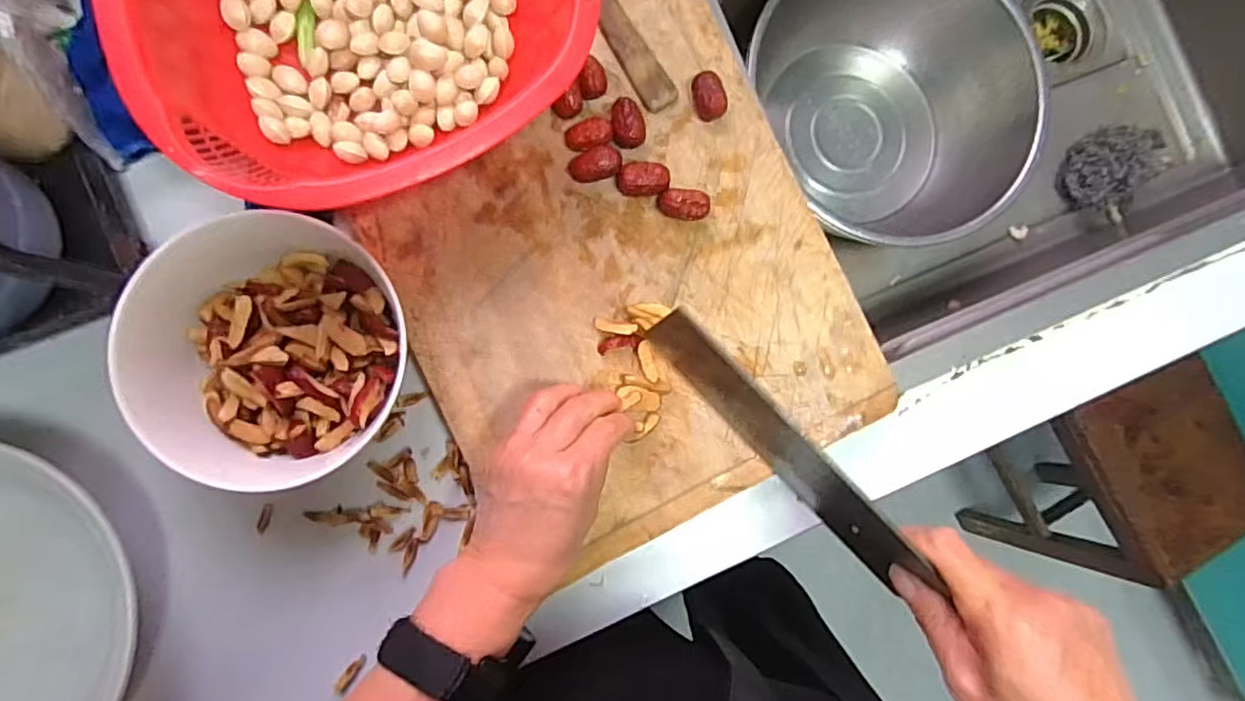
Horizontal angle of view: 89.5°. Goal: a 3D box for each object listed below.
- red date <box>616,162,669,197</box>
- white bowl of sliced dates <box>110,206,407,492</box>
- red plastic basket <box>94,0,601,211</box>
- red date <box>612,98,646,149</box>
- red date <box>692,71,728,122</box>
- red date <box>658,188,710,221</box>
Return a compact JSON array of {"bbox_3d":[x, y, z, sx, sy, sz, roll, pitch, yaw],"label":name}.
[{"bbox_3d":[0.014,-0.113,0.416,0.032,0.016,0.021,-4,86,-6],"label":"red date"},{"bbox_3d":[-0.205,-0.004,0.376,0.138,0.067,0.159,-13,88,-6],"label":"white bowl of sliced dates"},{"bbox_3d":[-0.150,-0.189,0.349,0.225,0.096,0.225,0,86,-6],"label":"red plastic basket"},{"bbox_3d":[0.004,-0.148,0.410,0.024,0.017,0.028,-1,86,-6],"label":"red date"},{"bbox_3d":[0.057,-0.169,0.420,0.020,0.019,0.030,-20,88,-7],"label":"red date"},{"bbox_3d":[0.041,-0.095,0.415,0.031,0.019,0.018,13,85,-5],"label":"red date"}]

